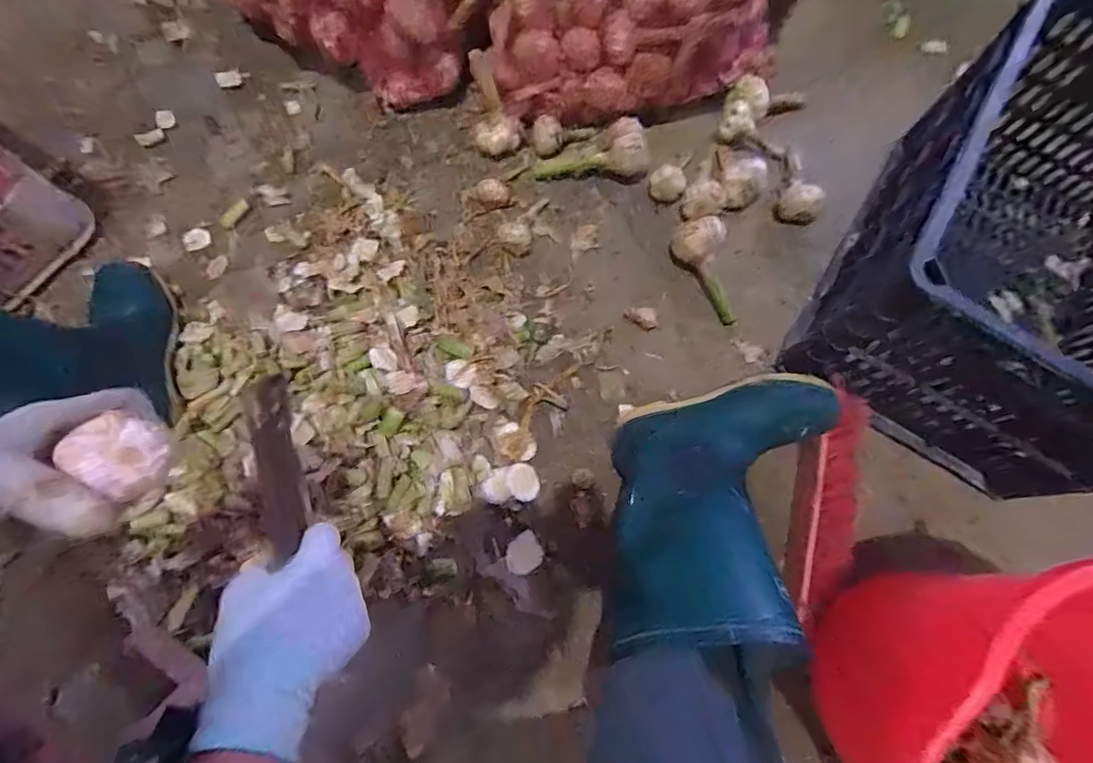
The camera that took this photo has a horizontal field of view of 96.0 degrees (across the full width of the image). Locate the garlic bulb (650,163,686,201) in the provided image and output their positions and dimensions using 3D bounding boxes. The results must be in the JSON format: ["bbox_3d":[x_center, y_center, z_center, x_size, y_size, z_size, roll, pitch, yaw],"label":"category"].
[{"bbox_3d":[0.156,-0.253,0.639,0.042,0.039,0.034,21,73,3],"label":"garlic bulb"}]

